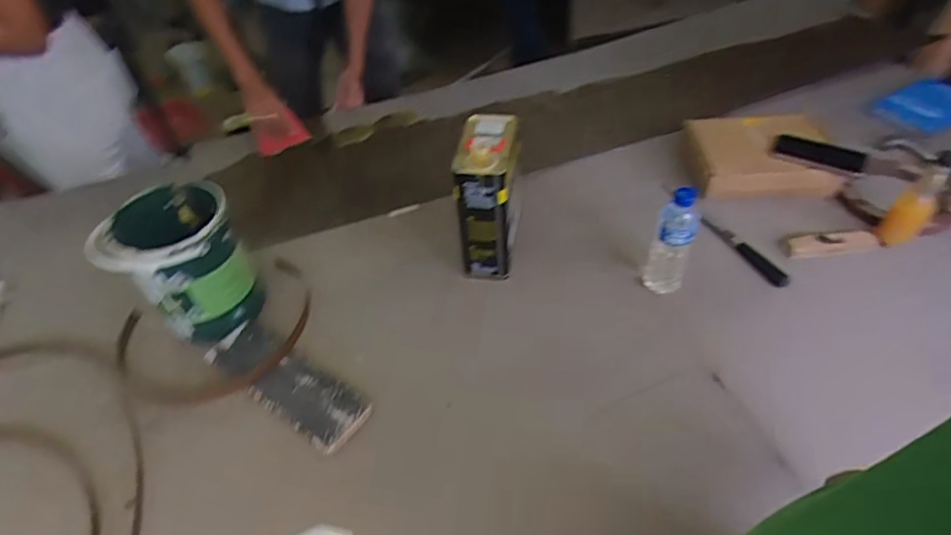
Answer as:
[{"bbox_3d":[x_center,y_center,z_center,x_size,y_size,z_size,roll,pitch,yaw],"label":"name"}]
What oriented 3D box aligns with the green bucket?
[{"bbox_3d":[-0.480,-0.002,0.909,0.193,0.202,0.173,-31,52,-25],"label":"green bucket"}]

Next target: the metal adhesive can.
[{"bbox_3d":[0.025,-0.127,0.978,0.098,0.242,0.163,3,45,6],"label":"metal adhesive can"}]

